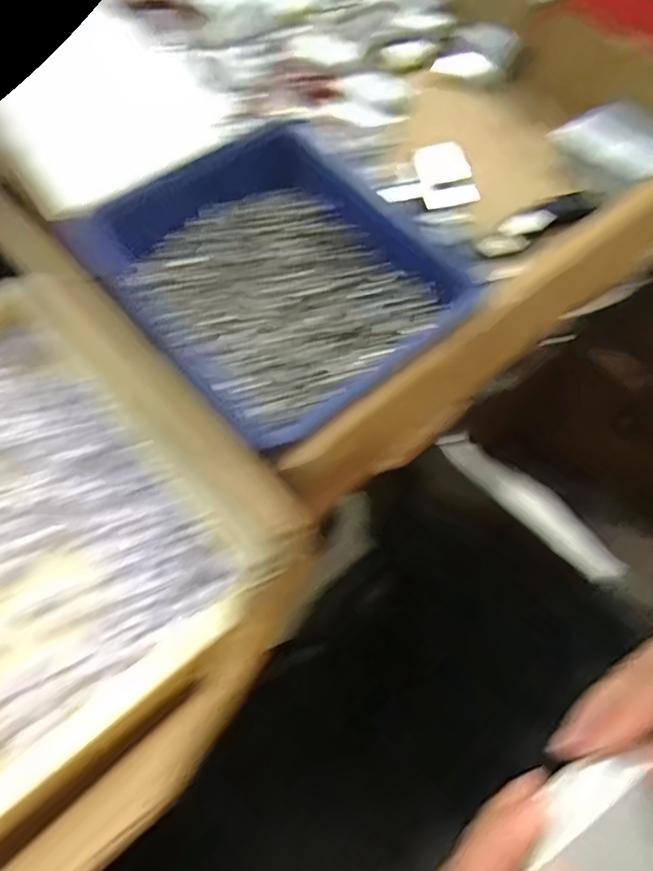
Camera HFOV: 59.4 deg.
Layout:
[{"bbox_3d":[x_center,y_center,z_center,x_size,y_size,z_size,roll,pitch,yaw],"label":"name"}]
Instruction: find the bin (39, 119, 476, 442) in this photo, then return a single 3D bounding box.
[{"bbox_3d":[-0.026,-0.072,0.263,0.121,0.038,0.155,-38,68,-19],"label":"bin"}]

